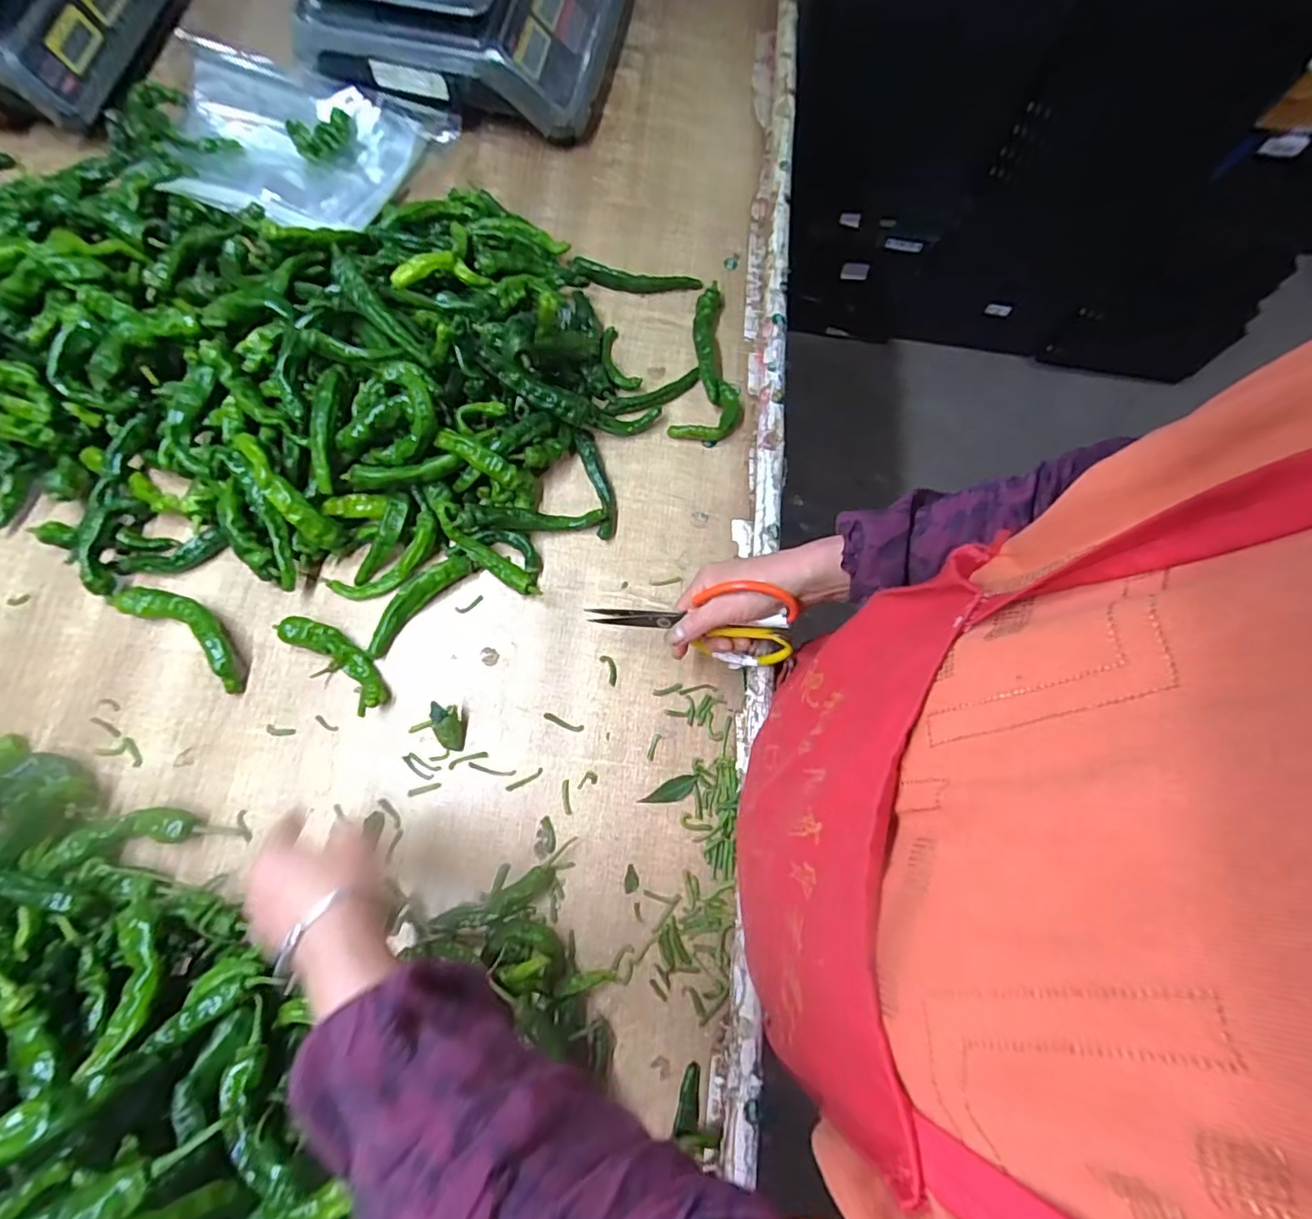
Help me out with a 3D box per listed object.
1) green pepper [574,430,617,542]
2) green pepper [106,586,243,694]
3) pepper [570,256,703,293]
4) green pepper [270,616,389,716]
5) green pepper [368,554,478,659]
[{"bbox_3d":[-0.059,-0.131,0.609,0.025,0.021,0.122,-13,74,-6],"label":"green pepper"},{"bbox_3d":[-0.434,0.016,0.549,0.146,0.028,0.044,34,75,8],"label":"green pepper"},{"bbox_3d":[-0.023,-0.379,0.680,0.148,0.024,0.024,9,73,1],"label":"pepper"},{"bbox_3d":[-0.293,0.048,0.546,0.120,0.021,0.042,38,76,9],"label":"green pepper"},{"bbox_3d":[-0.227,-0.010,0.563,0.027,0.027,0.125,42,76,10],"label":"green pepper"}]

